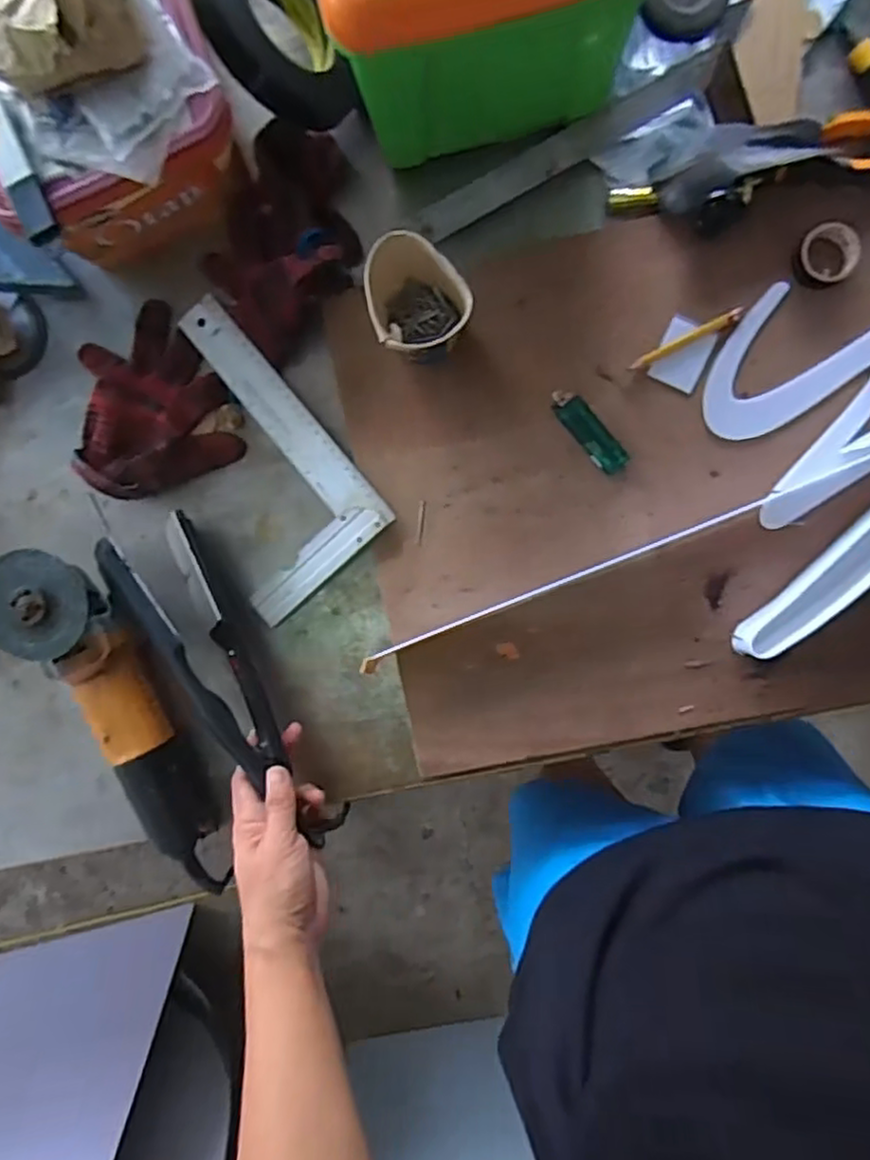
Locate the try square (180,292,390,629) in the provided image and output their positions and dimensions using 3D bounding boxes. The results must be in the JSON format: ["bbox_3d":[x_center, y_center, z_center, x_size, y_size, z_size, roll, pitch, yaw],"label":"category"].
[{"bbox_3d":[-0.166,-0.106,0.596,0.145,0.017,0.257,-39,91,5],"label":"try square"}]

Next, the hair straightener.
[{"bbox_3d":[-0.172,0.089,0.582,0.061,0.077,0.297,-28,98,6],"label":"hair straightener"}]

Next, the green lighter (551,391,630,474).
[{"bbox_3d":[0.127,-0.123,0.569,0.027,0.007,0.080,-40,91,5],"label":"green lighter"}]

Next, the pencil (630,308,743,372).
[{"bbox_3d":[0.205,-0.196,0.561,0.096,0.004,0.010,-25,90,6],"label":"pencil"}]

